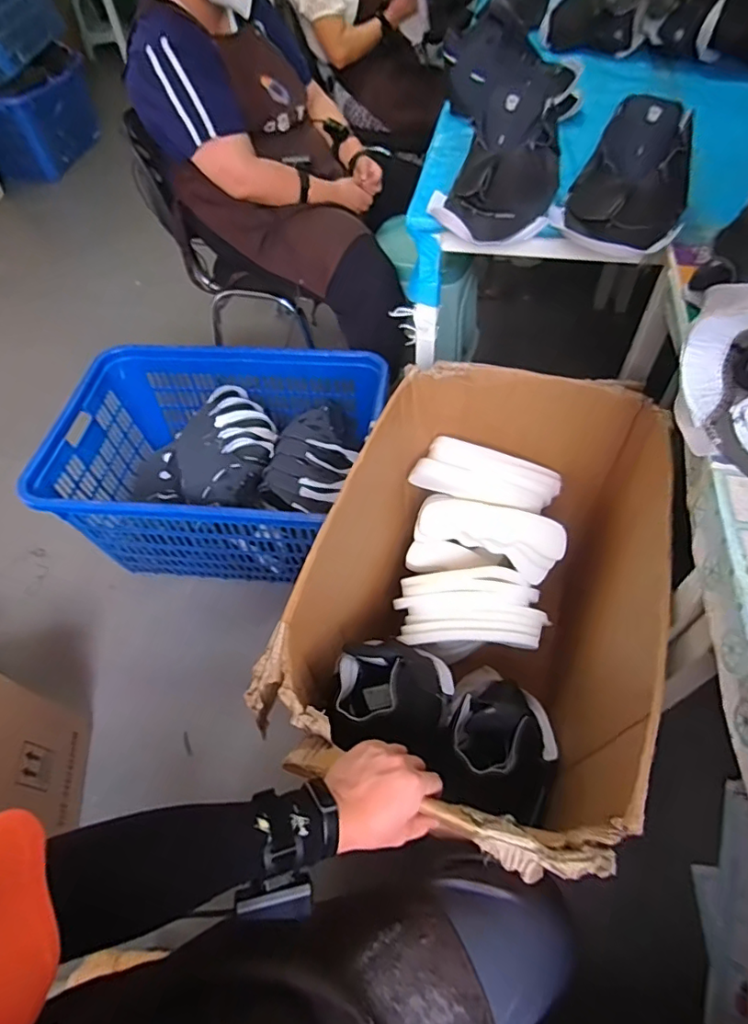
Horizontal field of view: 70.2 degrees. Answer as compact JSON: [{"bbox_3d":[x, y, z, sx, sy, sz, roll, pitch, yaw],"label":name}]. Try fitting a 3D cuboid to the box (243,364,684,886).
[{"bbox_3d":[0.179,0.199,0.956,0.444,0.584,0.707,18,57,15],"label":"box"}]

